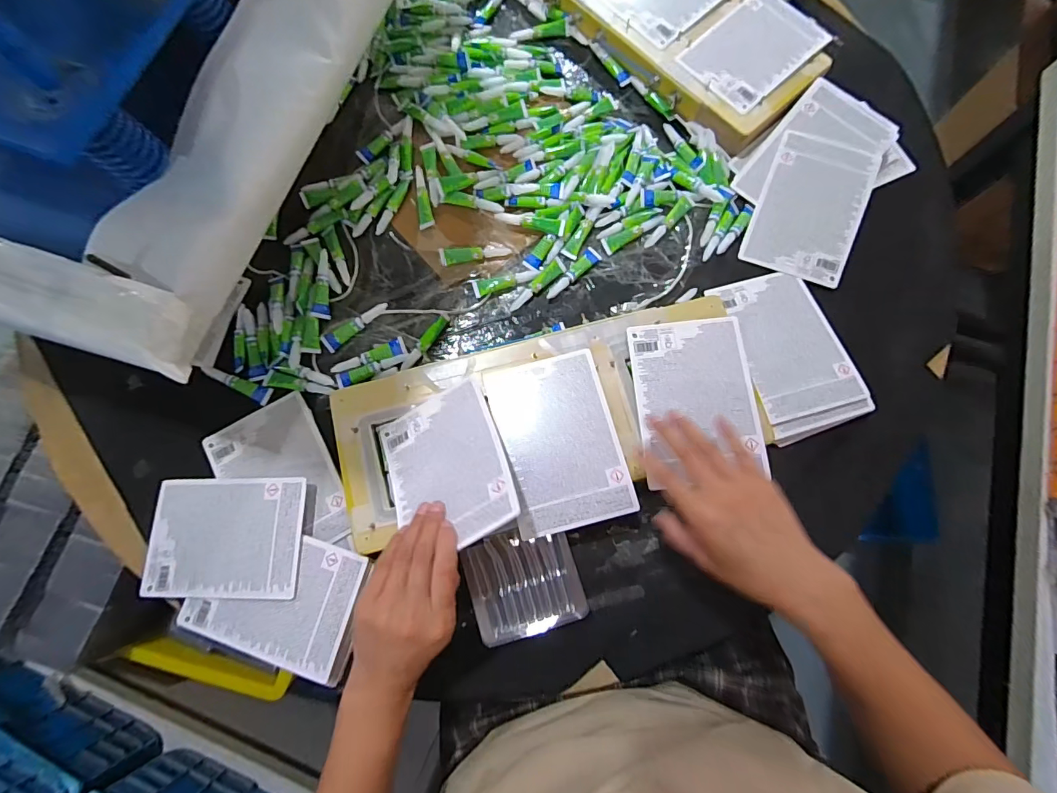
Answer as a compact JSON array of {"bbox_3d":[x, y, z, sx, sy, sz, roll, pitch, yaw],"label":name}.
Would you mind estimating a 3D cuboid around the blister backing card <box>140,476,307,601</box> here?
[{"bbox_3d":[-0.310,0.143,0.466,0.167,0.006,0.117,-3,75,8],"label":"blister backing card"}]

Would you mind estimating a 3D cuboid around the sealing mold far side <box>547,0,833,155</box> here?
[{"bbox_3d":[0.184,-0.514,0.602,0.195,0.037,0.425,-40,79,-9],"label":"sealing mold far side"}]

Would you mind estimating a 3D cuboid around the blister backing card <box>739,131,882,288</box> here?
[{"bbox_3d":[0.337,-0.228,0.546,0.115,0.009,0.175,21,87,9],"label":"blister backing card"}]

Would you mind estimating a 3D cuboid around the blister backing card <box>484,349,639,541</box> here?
[{"bbox_3d":[0.031,0.043,0.454,0.114,0.006,0.169,-15,74,-1],"label":"blister backing card"}]

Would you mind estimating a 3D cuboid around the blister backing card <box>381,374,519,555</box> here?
[{"bbox_3d":[-0.076,0.064,0.408,0.114,0.010,0.163,-31,46,8],"label":"blister backing card"}]

